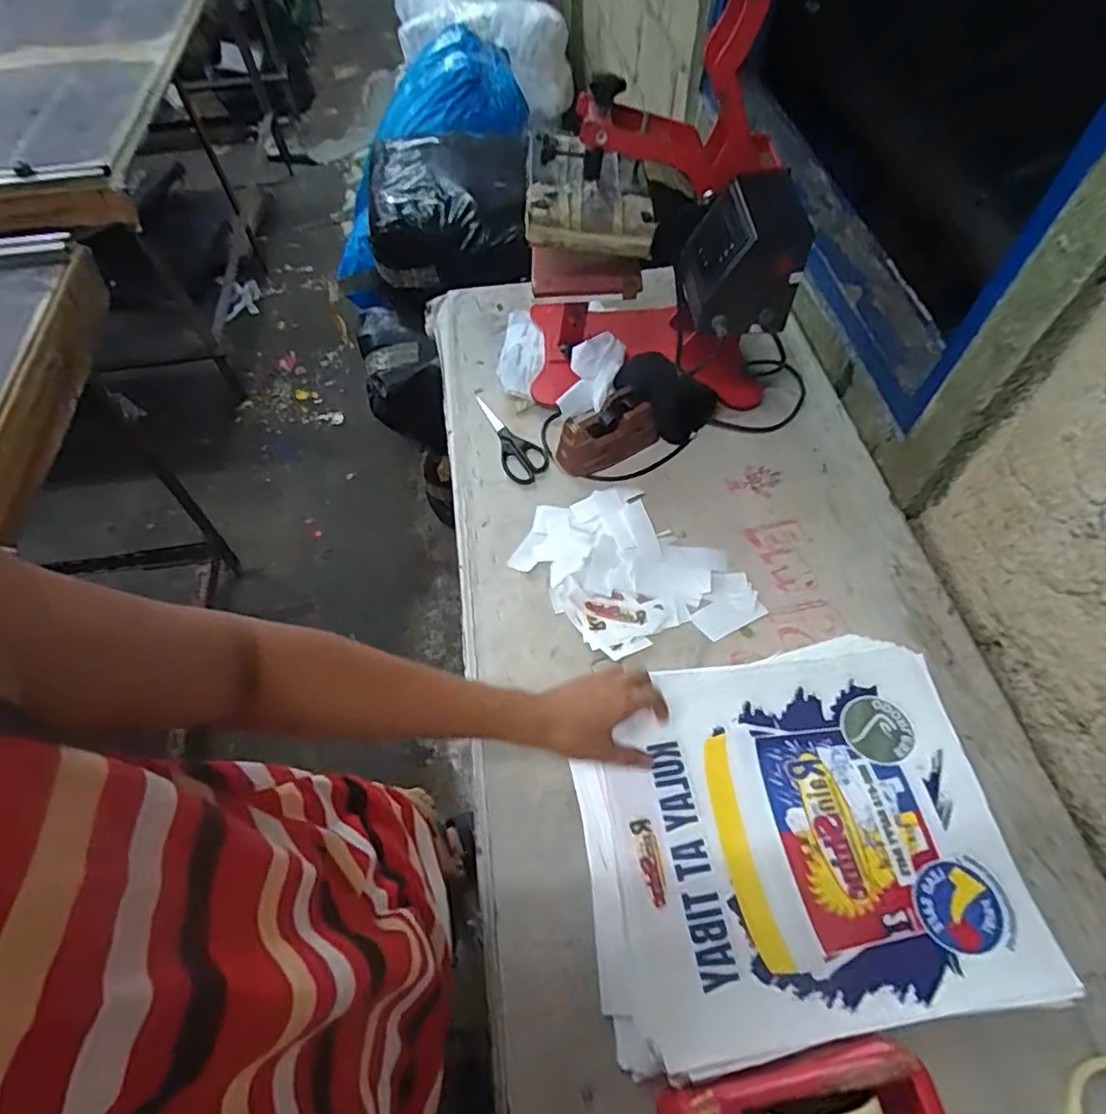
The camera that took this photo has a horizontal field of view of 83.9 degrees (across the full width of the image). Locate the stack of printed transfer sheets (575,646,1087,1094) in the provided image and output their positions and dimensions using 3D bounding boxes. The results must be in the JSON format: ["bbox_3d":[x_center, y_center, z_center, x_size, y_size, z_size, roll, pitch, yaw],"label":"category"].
[{"bbox_3d":[0.233,0.274,0.626,0.404,0.049,0.343,-7,57,-6],"label":"stack of printed transfer sheets"}]

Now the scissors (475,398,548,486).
[{"bbox_3d":[-0.066,-0.189,0.957,0.064,0.009,0.197,-22,60,-11],"label":"scissors"}]

